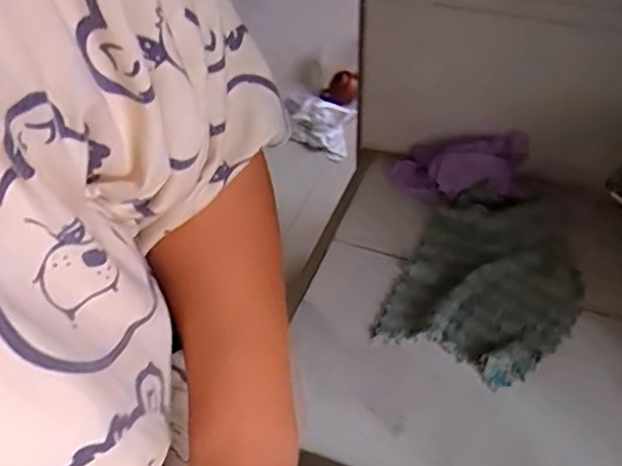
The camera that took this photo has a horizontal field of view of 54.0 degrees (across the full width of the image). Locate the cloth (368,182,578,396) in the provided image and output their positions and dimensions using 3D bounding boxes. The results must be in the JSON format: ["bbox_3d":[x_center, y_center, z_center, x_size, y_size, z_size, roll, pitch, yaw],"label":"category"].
[{"bbox_3d":[0.164,0.041,0.555,0.148,0.033,0.187,21,51,23],"label":"cloth"}]

